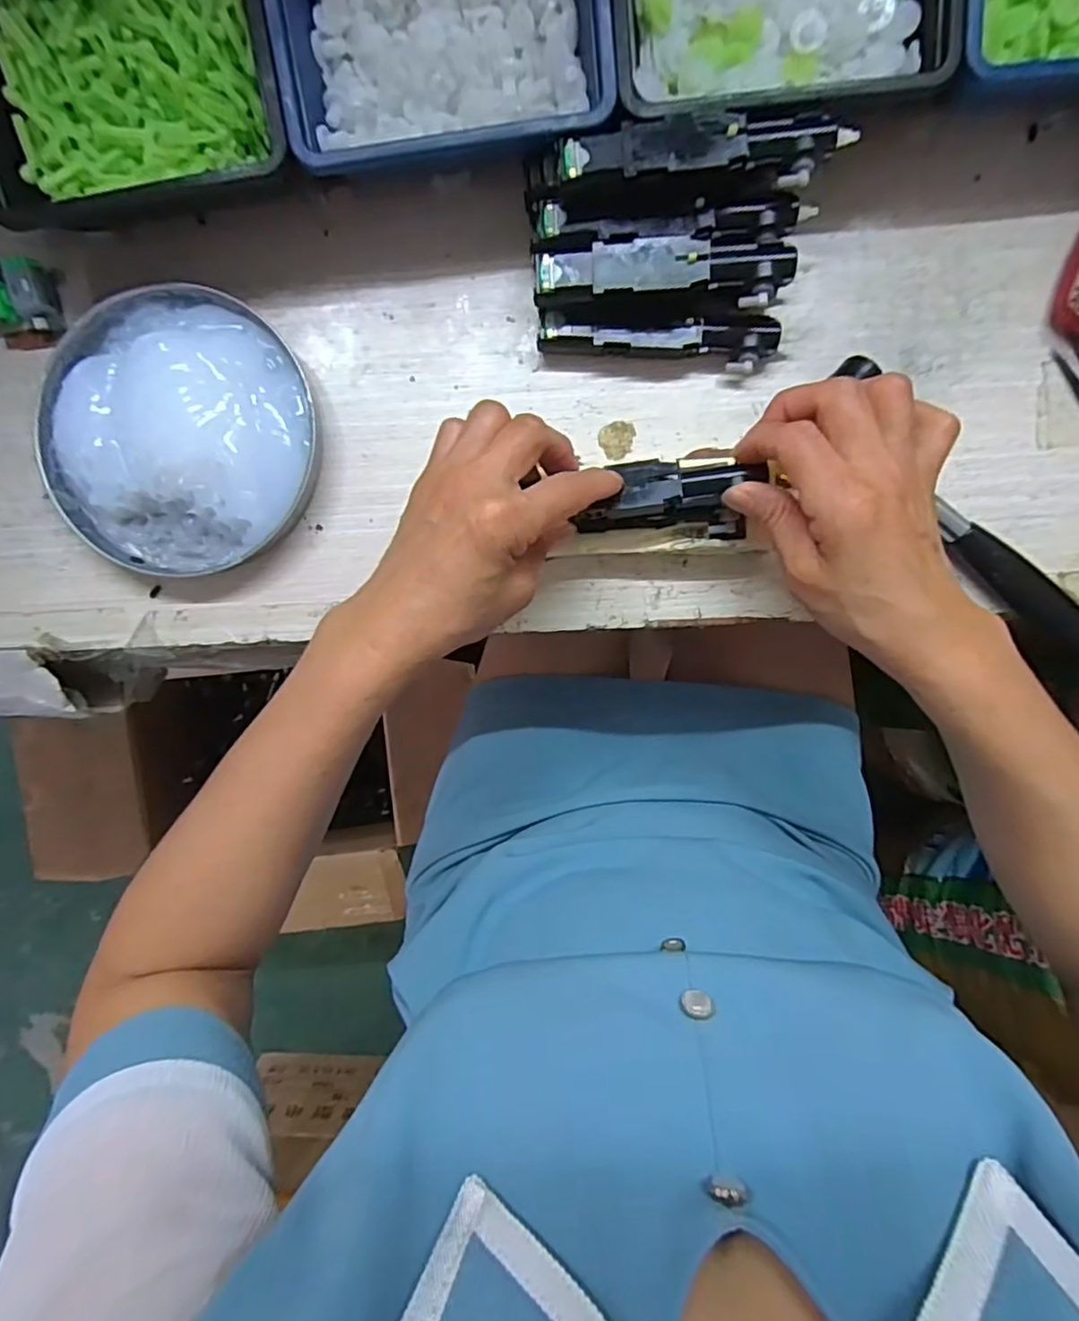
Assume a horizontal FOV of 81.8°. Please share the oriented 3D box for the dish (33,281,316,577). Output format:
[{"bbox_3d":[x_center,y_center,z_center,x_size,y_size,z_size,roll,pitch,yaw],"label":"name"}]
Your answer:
[{"bbox_3d":[-0.190,-0.119,0.324,0.140,0.031,0.142,0,94,2],"label":"dish"}]

